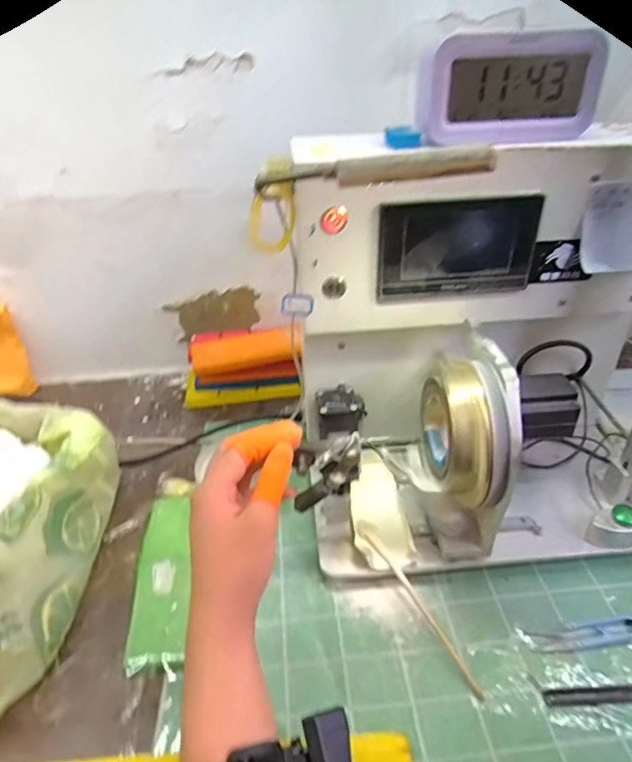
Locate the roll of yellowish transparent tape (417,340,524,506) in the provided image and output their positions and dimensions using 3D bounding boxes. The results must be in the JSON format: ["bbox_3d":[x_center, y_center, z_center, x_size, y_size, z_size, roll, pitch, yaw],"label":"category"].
[{"bbox_3d":[0.123,0.031,0.418,0.058,0.096,0.109,-3,35,-1],"label":"roll of yellowish transparent tape"}]

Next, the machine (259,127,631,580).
[{"bbox_3d":[0.160,-0.015,0.460,0.341,0.327,0.209,-7,35,-7],"label":"machine"}]

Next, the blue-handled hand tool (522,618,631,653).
[{"bbox_3d":[0.232,0.213,0.431,0.105,0.004,0.019,-5,35,-4],"label":"blue-handled hand tool"}]

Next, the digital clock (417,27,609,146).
[{"bbox_3d":[0.153,-0.227,0.399,0.137,0.074,0.044,0,35,3],"label":"digital clock"}]

